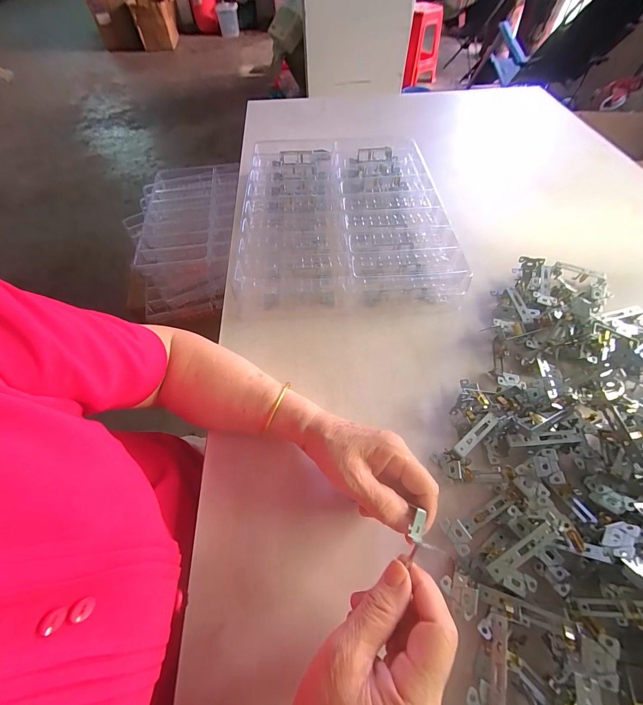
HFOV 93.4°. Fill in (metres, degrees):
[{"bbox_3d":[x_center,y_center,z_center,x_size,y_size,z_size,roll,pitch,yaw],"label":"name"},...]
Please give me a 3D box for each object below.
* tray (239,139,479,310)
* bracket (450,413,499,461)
[{"bbox_3d":[0.036,-0.262,0.566,0.349,0.060,0.429,-1,57,1],"label":"tray"},{"bbox_3d":[0.174,0.096,0.347,0.070,0.019,0.013,-34,63,-18],"label":"bracket"}]

